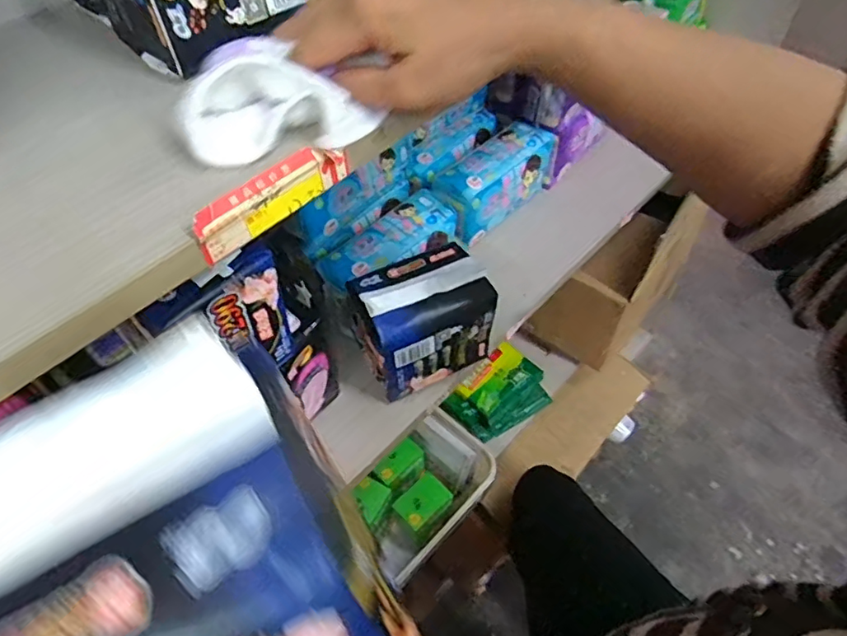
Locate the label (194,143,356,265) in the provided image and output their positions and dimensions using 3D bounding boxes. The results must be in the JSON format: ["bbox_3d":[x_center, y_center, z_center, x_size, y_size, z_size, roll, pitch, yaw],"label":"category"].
[{"bbox_3d":[-0.072,-0.060,0.276,0.008,0.027,0.087,35,62,28],"label":"label"}]

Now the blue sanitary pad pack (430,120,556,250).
[{"bbox_3d":[0.085,-0.161,0.678,0.172,0.082,0.056,-39,59,-24],"label":"blue sanitary pad pack"}]

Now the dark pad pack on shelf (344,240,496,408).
[{"bbox_3d":[-0.003,0.001,0.535,0.120,0.110,0.086,-24,54,-14],"label":"dark pad pack on shelf"}]

